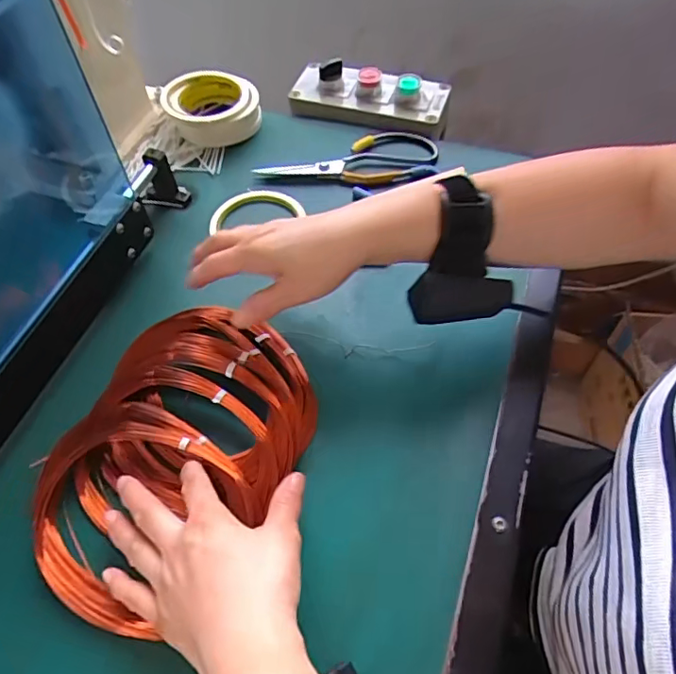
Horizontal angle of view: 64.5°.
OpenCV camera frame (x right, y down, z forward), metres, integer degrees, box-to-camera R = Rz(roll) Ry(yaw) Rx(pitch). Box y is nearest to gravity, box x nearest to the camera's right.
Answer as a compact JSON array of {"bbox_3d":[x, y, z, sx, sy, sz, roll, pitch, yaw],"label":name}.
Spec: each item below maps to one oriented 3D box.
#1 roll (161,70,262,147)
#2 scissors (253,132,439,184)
[{"bbox_3d":[-0.140,-0.254,0.593,0.097,0.044,0.099,-1,57,2],"label":"roll"},{"bbox_3d":[0.011,-0.191,0.561,0.182,0.017,0.081,1,57,3],"label":"scissors"}]

